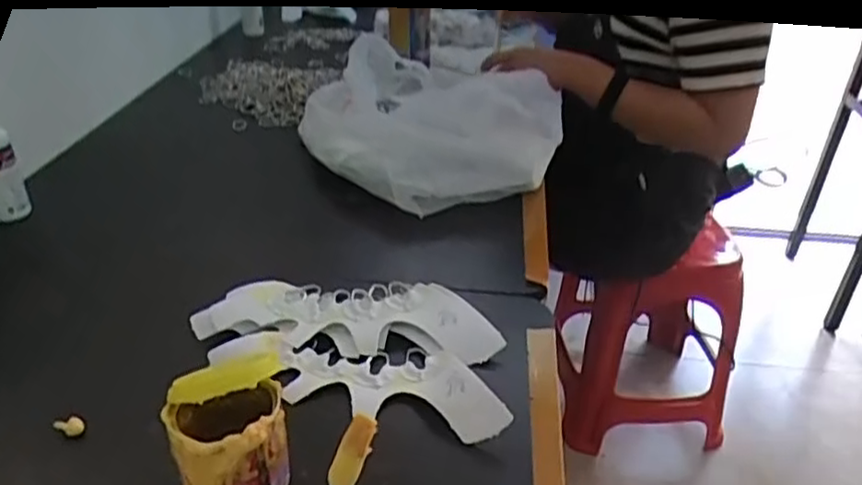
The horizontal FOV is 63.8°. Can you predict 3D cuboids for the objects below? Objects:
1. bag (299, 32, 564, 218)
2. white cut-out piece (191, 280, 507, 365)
[{"bbox_3d":[-0.008,-0.176,0.895,0.302,0.121,0.348,-6,35,-15],"label":"bag"},{"bbox_3d":[-0.067,0.060,0.585,0.243,0.021,0.074,5,33,2],"label":"white cut-out piece"}]

